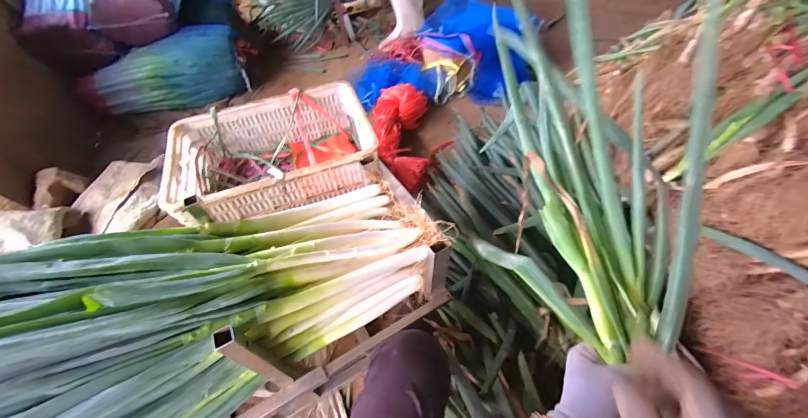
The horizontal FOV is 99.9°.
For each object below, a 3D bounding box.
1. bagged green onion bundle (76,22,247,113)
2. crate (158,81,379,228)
[{"bbox_3d":[-0.981,-0.545,1.399,0.611,0.312,0.211,-23,55,-14],"label":"bagged green onion bundle"},{"bbox_3d":[-0.355,-0.139,0.966,0.521,0.168,0.383,-20,54,-12],"label":"crate"}]

